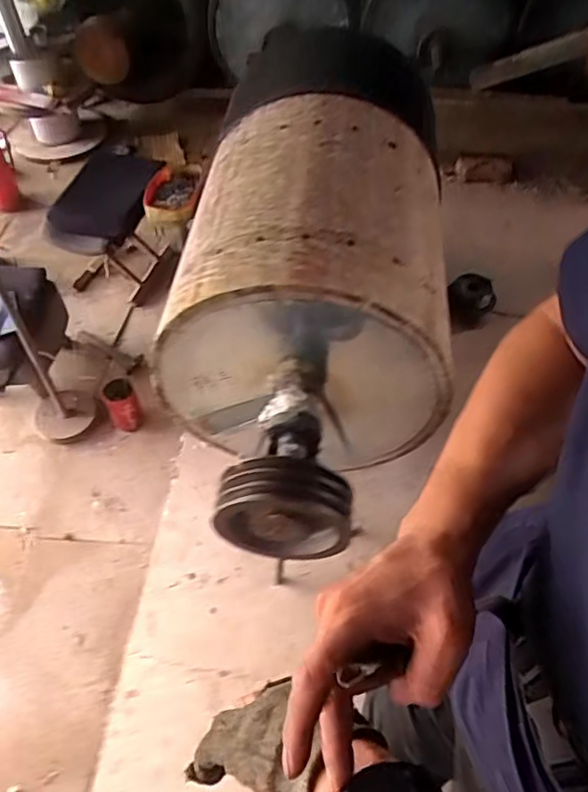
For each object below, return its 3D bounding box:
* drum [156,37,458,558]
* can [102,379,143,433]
[{"bbox_3d":[0.017,-0.158,1.253,0.550,0.525,0.927,-1,53,1],"label":"drum"},{"bbox_3d":[-0.474,0.023,1.609,0.077,0.146,0.076,-1,53,1],"label":"can"}]

